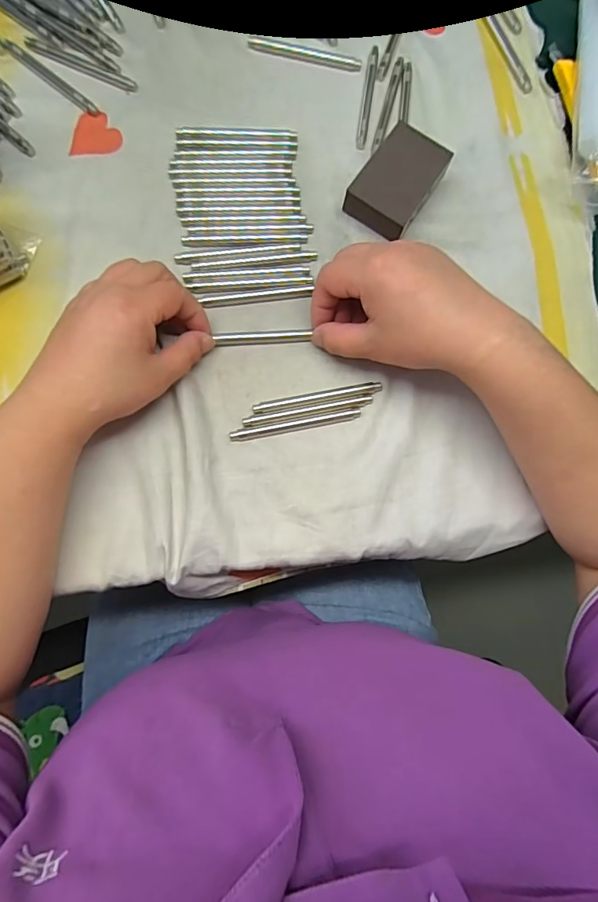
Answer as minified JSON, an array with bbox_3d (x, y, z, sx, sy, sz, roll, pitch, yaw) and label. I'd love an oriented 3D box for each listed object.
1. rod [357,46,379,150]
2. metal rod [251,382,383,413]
[{"bbox_3d":[0.056,-0.286,0.377,0.009,0.004,0.093,9,81,-3],"label":"rod"},{"bbox_3d":[0.014,-0.039,0.337,0.093,0.005,0.010,-11,82,-6],"label":"metal rod"}]

